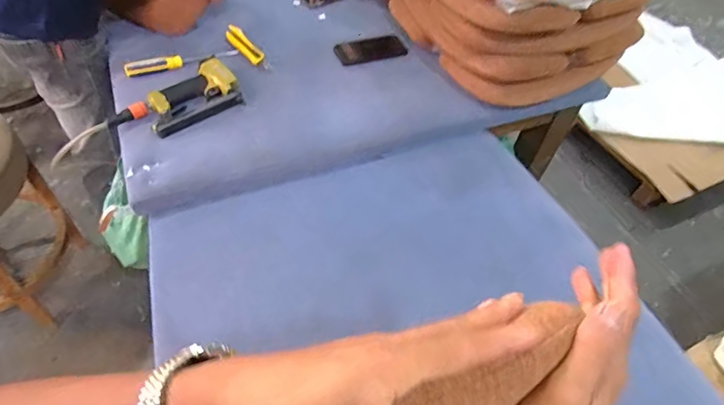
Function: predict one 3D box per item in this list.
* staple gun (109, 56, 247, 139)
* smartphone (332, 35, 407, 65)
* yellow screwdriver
[{"bbox_3d":[-0.352,-0.197,0.906,0.243,0.043,0.116,-33,61,-27],"label":"staple gun"},{"bbox_3d":[0.021,-0.360,1.091,0.163,0.014,0.073,-12,54,-14],"label":"smartphone"},{"bbox_3d":[-0.389,-0.311,1.010,0.232,0.030,0.022,-19,56,-19],"label":"yellow screwdriver"}]

